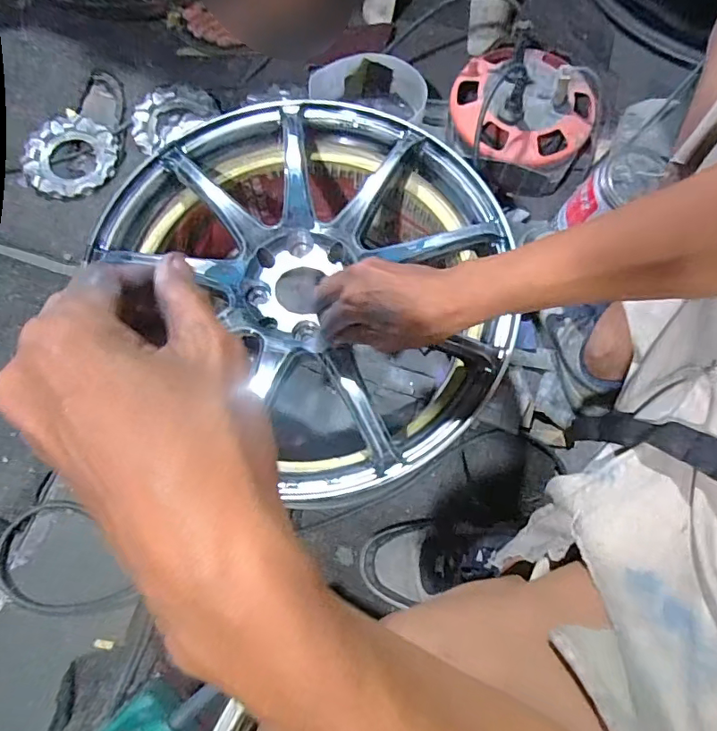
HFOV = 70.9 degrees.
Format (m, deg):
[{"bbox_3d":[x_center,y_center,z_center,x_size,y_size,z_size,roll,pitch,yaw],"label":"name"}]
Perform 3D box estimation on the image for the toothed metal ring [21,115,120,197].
[{"bbox_3d":[-0.445,-0.325,0.783,0.132,0.017,0.137,0,74,0],"label":"toothed metal ring"}]

